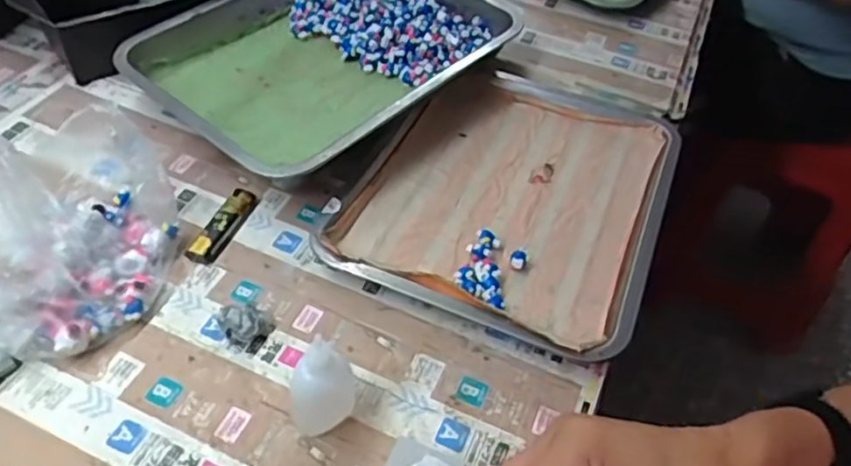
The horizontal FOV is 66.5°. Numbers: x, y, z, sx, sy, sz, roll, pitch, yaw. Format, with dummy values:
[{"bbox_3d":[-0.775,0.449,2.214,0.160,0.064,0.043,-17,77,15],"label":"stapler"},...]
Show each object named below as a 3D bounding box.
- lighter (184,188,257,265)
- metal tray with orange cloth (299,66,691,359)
[{"bbox_3d":[-0.172,-0.007,0.551,0.021,0.013,0.079,18,49,9],"label":"lighter"},{"bbox_3d":[0.083,-0.038,0.593,0.257,0.033,0.302,23,50,13],"label":"metal tray with orange cloth"}]

